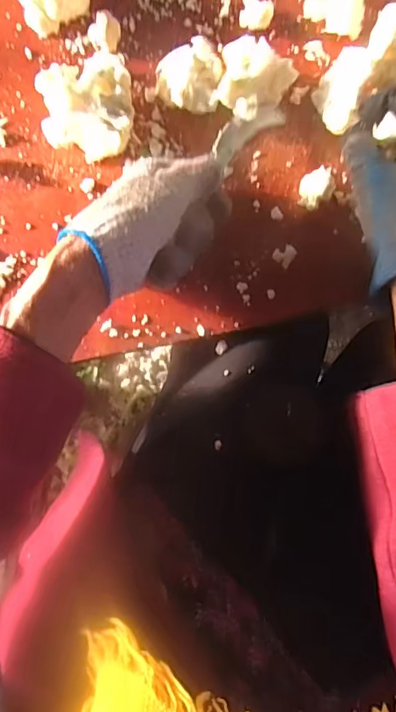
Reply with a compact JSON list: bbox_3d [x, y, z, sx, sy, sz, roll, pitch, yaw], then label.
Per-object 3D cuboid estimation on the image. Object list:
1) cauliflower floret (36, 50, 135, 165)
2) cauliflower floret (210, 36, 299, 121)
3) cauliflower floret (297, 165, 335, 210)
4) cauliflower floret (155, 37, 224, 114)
[{"bbox_3d":[-0.089,-0.199,0.393,0.073,0.039,0.081,-7,82,0],"label":"cauliflower floret"},{"bbox_3d":[0.044,-0.216,0.392,0.058,0.042,0.050,18,83,3],"label":"cauliflower floret"},{"bbox_3d":[0.096,-0.136,0.390,0.025,0.020,0.032,26,83,4],"label":"cauliflower floret"},{"bbox_3d":[-0.007,-0.228,0.398,0.050,0.035,0.053,10,82,2],"label":"cauliflower floret"}]

